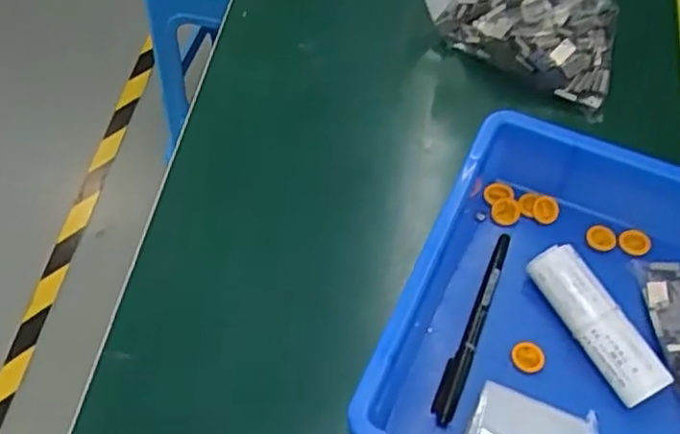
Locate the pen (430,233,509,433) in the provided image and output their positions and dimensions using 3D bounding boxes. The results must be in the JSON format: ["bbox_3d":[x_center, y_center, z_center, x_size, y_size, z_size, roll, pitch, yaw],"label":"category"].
[{"bbox_3d":[0.087,0.067,0.453,0.015,0.009,0.138,19,61,12],"label":"pen"}]

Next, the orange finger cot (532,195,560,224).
[{"bbox_3d":[0.145,-0.005,0.495,0.018,0.007,0.023,30,63,16],"label":"orange finger cot"}]

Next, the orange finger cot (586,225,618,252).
[{"bbox_3d":[0.180,0.013,0.483,0.021,0.007,0.020,0,59,-1],"label":"orange finger cot"}]

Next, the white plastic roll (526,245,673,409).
[{"bbox_3d":[0.159,0.067,0.440,0.031,0.025,0.104,-26,62,-13],"label":"white plastic roll"}]

